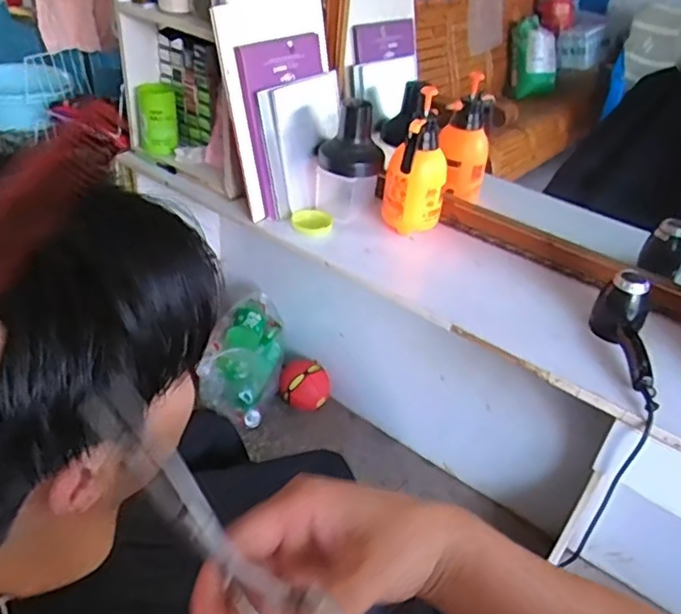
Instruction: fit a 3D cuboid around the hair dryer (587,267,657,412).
[{"bbox_3d":[0.504,0.065,1.039,0.072,0.116,0.263,7,54,0],"label":"hair dryer"}]

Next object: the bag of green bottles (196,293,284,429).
[{"bbox_3d":[-0.286,0.147,1.870,0.203,0.258,0.344,13,35,8],"label":"bag of green bottles"}]

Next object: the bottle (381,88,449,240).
[{"bbox_3d":[0.170,-0.298,1.304,0.113,0.292,0.105,-11,39,-24],"label":"bottle"}]

